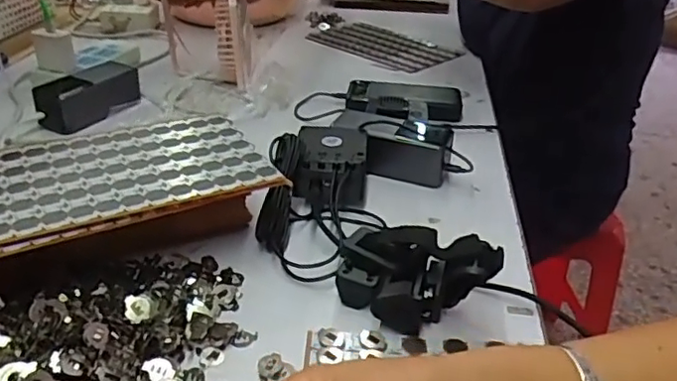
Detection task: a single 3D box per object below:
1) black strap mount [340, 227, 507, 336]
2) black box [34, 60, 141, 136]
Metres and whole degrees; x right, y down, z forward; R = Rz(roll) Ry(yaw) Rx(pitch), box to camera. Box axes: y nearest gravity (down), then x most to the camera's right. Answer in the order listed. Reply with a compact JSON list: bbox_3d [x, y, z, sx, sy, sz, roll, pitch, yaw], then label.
[{"bbox_3d":[0.057,0.065,0.445,0.118,0.070,0.062,16,33,19],"label":"black strap mount"},{"bbox_3d":[-0.321,-0.125,0.763,0.068,0.051,0.131,16,32,19],"label":"black box"}]

